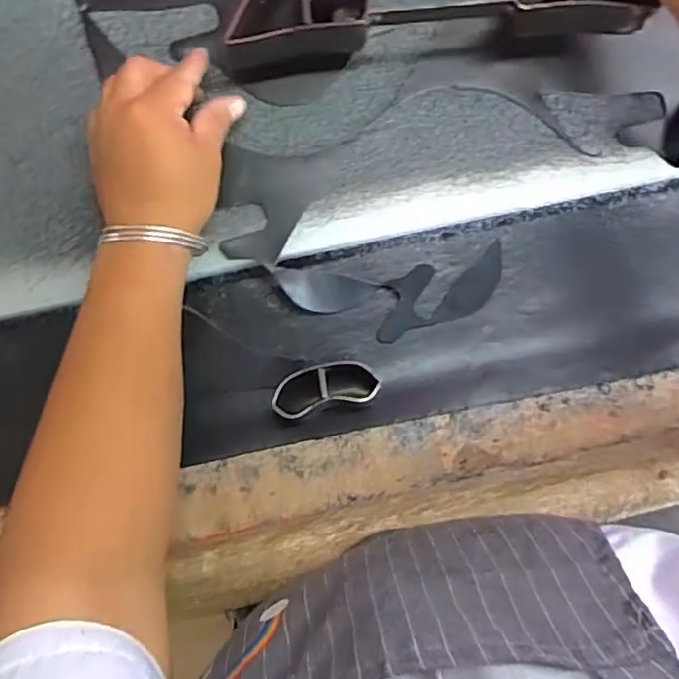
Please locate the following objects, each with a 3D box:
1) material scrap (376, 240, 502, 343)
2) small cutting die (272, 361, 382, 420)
[{"bbox_3d":[0.079,-0.037,0.467,0.111,0.004,0.046,-21,97,1],"label":"material scrap"},{"bbox_3d":[-0.009,0.034,0.443,0.080,0.032,0.036,-8,92,-1],"label":"small cutting die"}]

